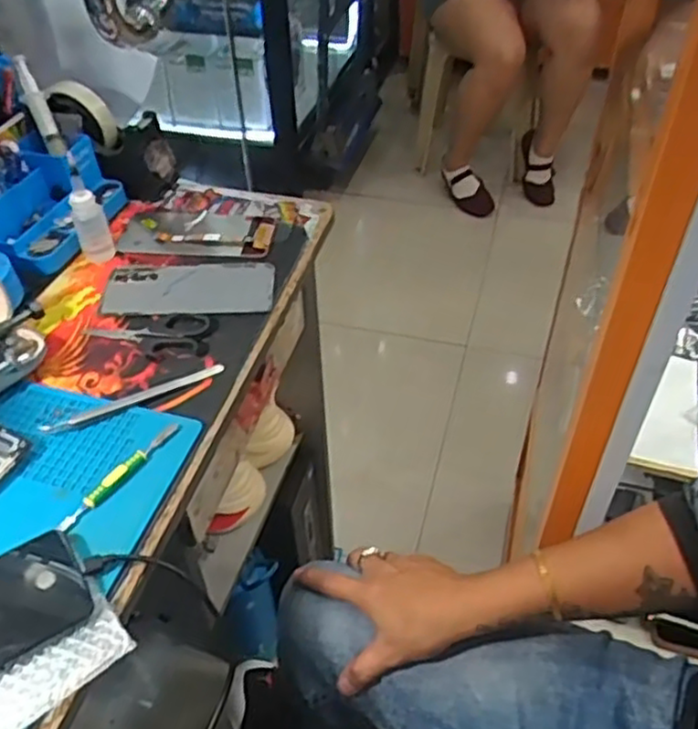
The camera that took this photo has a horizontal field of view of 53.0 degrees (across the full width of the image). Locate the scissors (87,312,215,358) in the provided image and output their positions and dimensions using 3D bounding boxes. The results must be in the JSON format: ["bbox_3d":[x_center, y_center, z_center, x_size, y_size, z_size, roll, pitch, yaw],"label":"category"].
[{"bbox_3d":[-0.177,-0.027,0.613,0.109,0.009,0.047,-3,44,-1],"label":"scissors"}]

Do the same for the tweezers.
[{"bbox_3d":[-0.169,0.026,0.559,0.145,0.007,0.015,-22,48,-20],"label":"tweezers"}]

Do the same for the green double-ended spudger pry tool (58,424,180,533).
[{"bbox_3d":[-0.167,0.079,0.509,0.016,0.007,0.109,24,50,24],"label":"green double-ended spudger pry tool"}]

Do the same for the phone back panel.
[{"bbox_3d":[-0.152,-0.073,0.663,0.160,0.007,0.077,-1,44,0],"label":"phone back panel"}]

